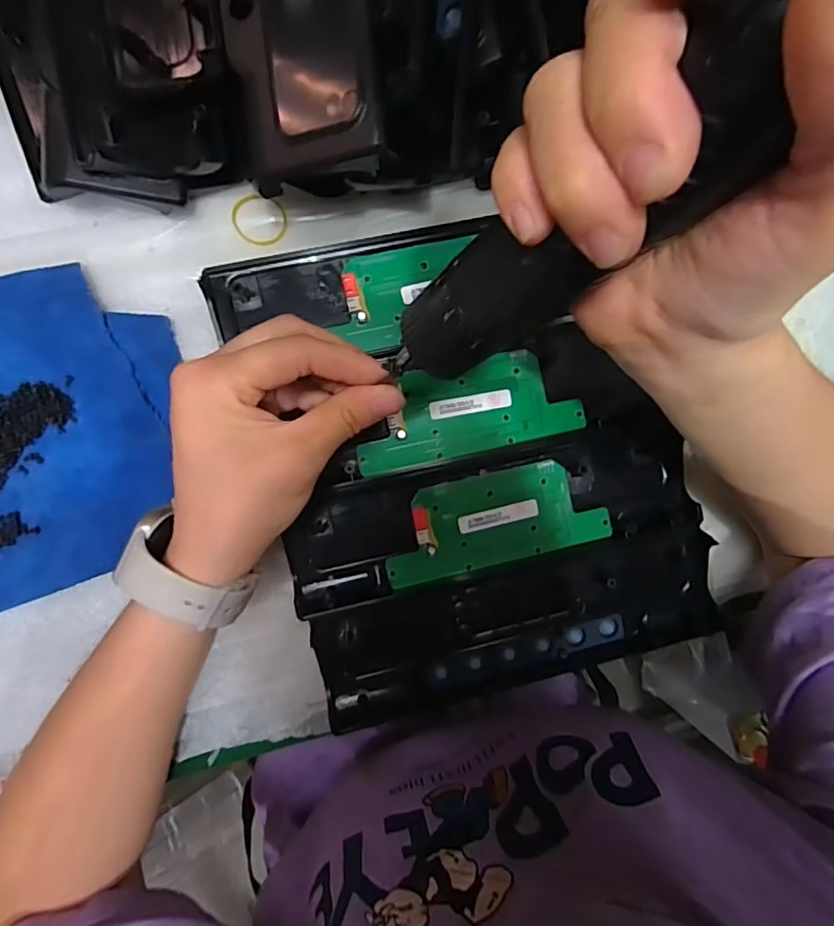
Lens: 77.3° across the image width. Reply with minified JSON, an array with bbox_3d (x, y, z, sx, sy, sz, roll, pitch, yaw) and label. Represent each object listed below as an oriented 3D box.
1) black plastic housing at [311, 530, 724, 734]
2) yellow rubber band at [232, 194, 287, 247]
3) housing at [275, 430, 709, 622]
[{"bbox_3d":[0.065,0.100,0.318,0.243,0.019,0.072,-11,92,-7],"label":"black plastic housing"},{"bbox_3d":[-0.091,-0.140,0.300,0.031,0.004,0.029,0,91,-7],"label":"yellow rubber band"},{"bbox_3d":[0.048,0.034,0.314,0.244,0.013,0.070,-10,92,-7],"label":"housing"}]

